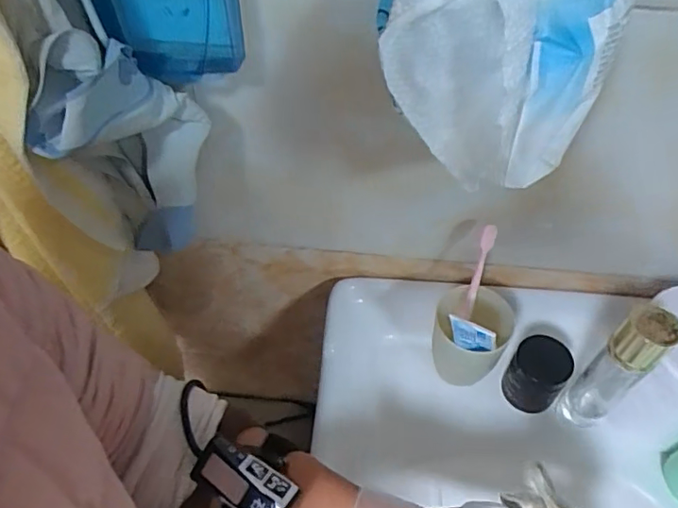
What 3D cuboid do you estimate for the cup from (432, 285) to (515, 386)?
[{"bbox_3d":[0.143,0.089,0.580,0.076,0.093,0.070,0,52,0],"label":"cup"}]

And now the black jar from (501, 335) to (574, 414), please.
[{"bbox_3d":[0.206,0.127,0.562,0.054,0.076,0.052,0,52,0],"label":"black jar"}]

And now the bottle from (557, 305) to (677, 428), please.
[{"bbox_3d":[0.252,0.113,0.496,0.036,0.192,0.039,-33,59,-23],"label":"bottle"}]

